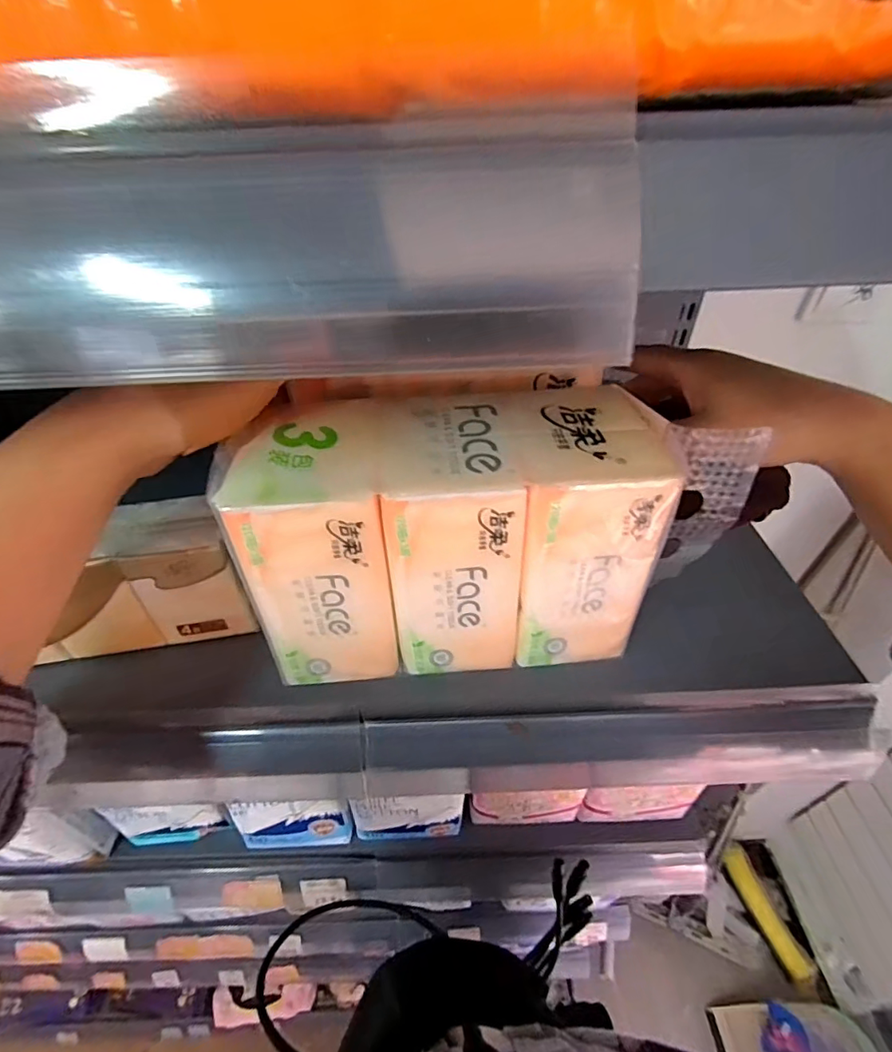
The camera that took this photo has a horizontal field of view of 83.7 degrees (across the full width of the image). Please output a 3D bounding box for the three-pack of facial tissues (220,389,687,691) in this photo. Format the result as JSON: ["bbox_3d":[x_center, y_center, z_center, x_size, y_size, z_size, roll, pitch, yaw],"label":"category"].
[{"bbox_3d":[0.002,0.006,0.274,0.197,0.128,0.087,-6,41,-4],"label":"three-pack of facial tissues"}]

